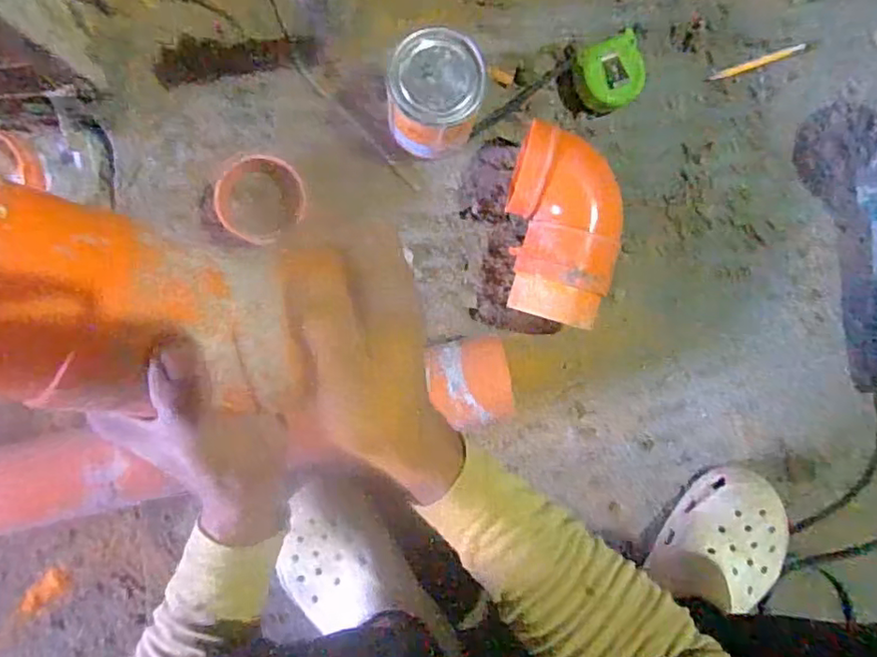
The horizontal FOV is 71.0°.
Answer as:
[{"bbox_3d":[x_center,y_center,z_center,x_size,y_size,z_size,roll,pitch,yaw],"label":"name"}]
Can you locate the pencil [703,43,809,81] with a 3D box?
[{"bbox_3d":[0.309,-0.260,0.602,0.086,0.006,0.008,-13,95,22],"label":"pencil"}]

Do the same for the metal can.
[{"bbox_3d":[-0.003,-0.206,0.556,0.079,0.098,0.085,0,95,0],"label":"metal can"}]

